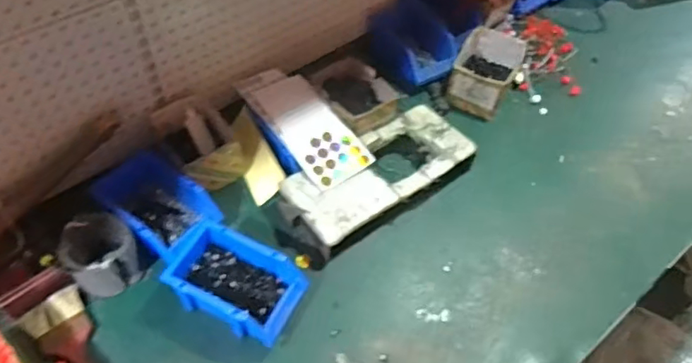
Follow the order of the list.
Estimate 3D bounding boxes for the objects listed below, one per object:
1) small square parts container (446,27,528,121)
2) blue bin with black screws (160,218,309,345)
[{"bbox_3d":[0.278,-0.215,1.119,0.120,0.094,0.156,22,55,13],"label":"small square parts container"},{"bbox_3d":[-0.163,0.150,0.822,0.185,0.075,0.122,25,55,15],"label":"blue bin with black screws"}]

